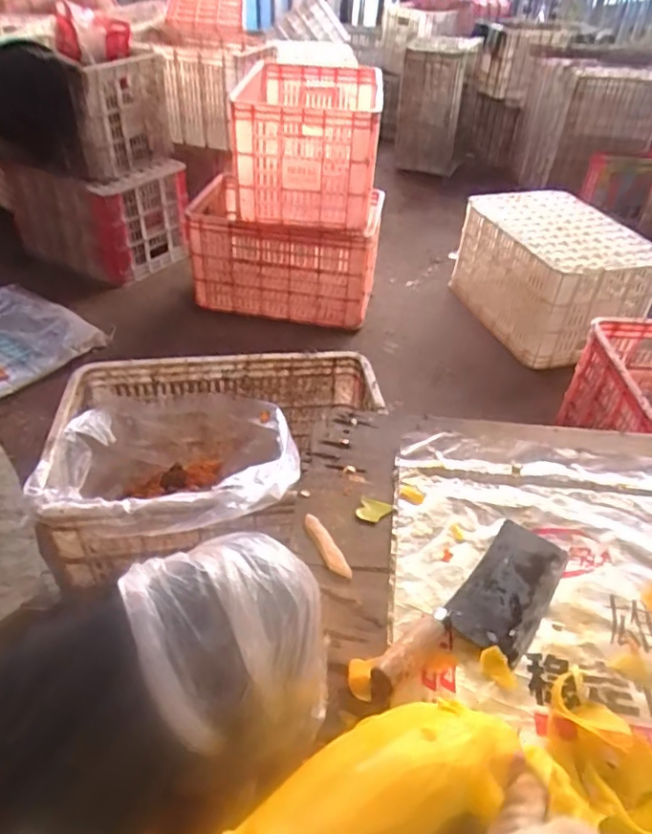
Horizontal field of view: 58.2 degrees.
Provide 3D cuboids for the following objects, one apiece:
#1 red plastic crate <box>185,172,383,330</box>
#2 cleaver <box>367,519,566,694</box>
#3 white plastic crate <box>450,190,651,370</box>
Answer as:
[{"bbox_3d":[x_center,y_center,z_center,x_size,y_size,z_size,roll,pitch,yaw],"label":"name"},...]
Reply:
[{"bbox_3d":[-0.107,-0.476,1.707,0.508,0.299,0.321,12,42,8],"label":"red plastic crate"},{"bbox_3d":[0.163,0.191,0.581,0.087,0.026,0.266,33,49,28],"label":"cleaver"},{"bbox_3d":[0.631,-0.409,1.666,0.349,0.274,0.511,-11,44,-17],"label":"white plastic crate"}]

